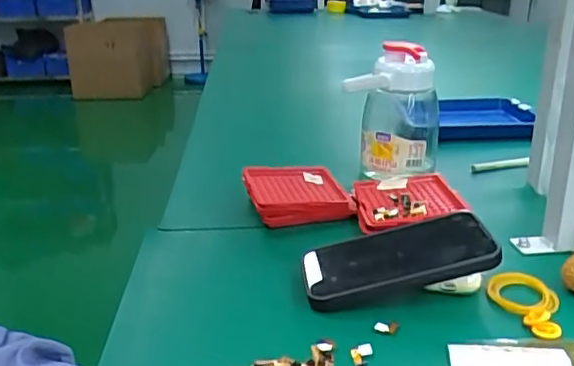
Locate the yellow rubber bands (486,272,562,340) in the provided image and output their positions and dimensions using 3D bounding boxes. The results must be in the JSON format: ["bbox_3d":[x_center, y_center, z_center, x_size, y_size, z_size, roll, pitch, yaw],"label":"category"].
[{"bbox_3d":[0.191,0.095,0.471,0.054,0.009,0.071,8,23,19],"label":"yellow rubber bands"}]

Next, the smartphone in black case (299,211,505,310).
[{"bbox_3d":[0.092,0.063,0.493,0.155,0.018,0.084,-14,24,0],"label":"smartphone in black case"}]

